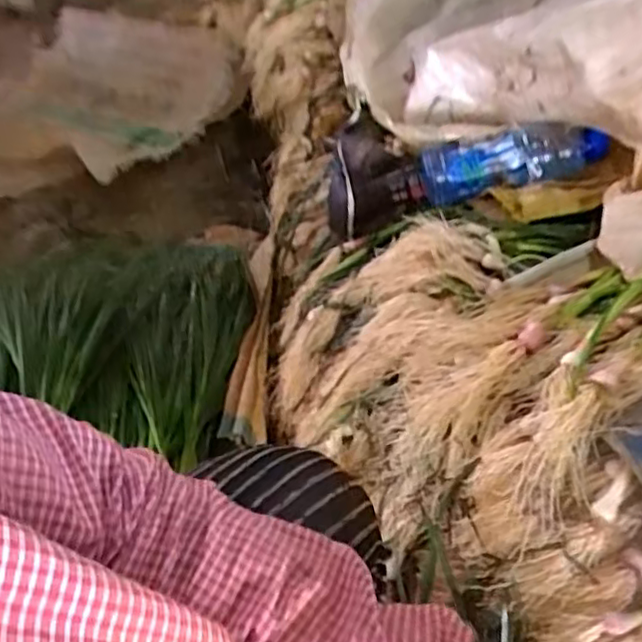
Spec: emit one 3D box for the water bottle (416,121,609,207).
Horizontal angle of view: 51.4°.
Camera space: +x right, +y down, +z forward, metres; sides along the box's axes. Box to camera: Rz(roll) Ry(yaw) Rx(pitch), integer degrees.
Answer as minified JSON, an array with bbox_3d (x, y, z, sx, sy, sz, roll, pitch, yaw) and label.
[{"bbox_3d":[0.230,-0.195,0.814,0.222,0.074,0.073,-9,46,17],"label":"water bottle"}]

